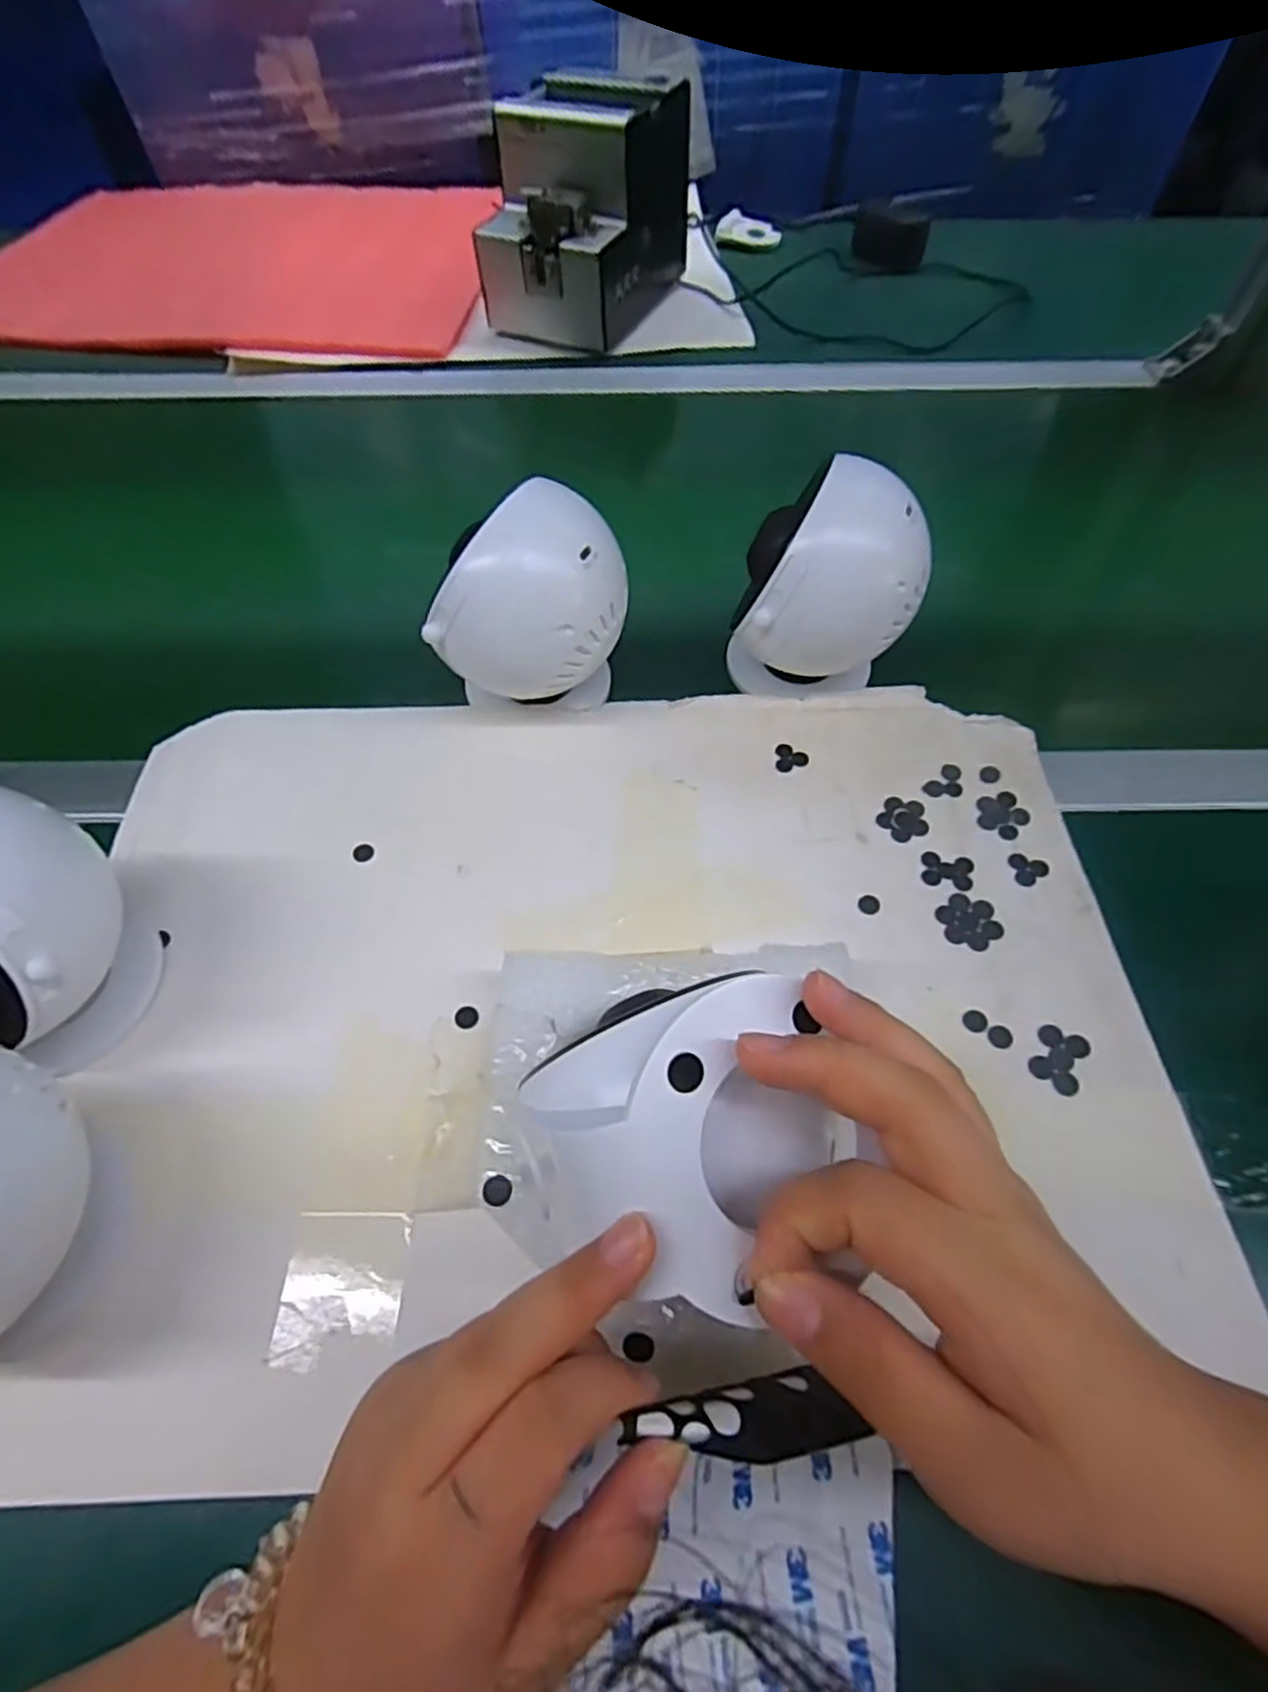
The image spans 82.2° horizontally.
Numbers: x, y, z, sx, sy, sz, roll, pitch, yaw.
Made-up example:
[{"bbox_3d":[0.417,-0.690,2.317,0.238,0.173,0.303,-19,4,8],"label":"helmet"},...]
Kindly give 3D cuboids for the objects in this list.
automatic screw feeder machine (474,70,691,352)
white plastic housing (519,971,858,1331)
[{"bbox_3d":[-0.043,-0.566,0.655,0.127,0.147,0.179,21,60,13],"label":"automatic screw feeder machine"},{"bbox_3d":[0.026,0.077,0.190,0.086,0.057,0.068,-23,59,-12],"label":"white plastic housing"}]

